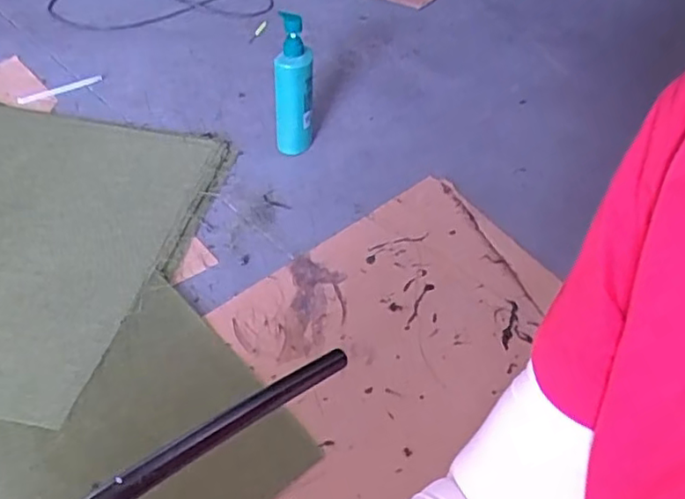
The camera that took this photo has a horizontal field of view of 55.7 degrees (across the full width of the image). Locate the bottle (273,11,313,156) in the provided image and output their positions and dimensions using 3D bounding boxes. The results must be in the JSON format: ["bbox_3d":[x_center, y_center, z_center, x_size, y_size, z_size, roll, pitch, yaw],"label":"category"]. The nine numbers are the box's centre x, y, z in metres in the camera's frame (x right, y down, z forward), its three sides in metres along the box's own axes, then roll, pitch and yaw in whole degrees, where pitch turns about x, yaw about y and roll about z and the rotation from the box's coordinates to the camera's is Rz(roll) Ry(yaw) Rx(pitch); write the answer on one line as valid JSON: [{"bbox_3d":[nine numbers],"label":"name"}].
[{"bbox_3d":[-0.091,-0.300,1.208,0.071,0.252,0.088,4,44,1],"label":"bottle"}]

